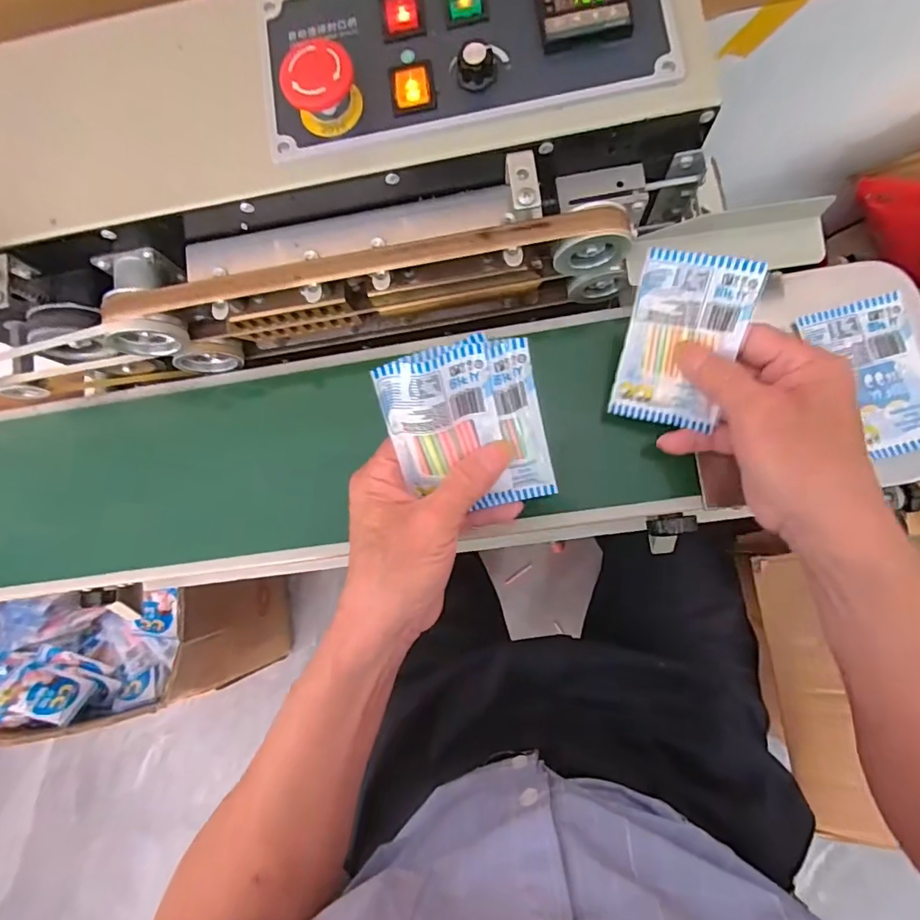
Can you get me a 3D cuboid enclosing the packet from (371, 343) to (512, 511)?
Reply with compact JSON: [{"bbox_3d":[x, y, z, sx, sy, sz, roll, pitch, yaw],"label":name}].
[{"bbox_3d":[-0.008,-0.016,0.305,0.061,0.010,0.093,-14,123,2],"label":"packet"}]

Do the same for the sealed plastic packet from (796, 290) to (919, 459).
[{"bbox_3d":[0.275,-0.056,0.349,0.062,0.008,0.103,-14,82,4],"label":"sealed plastic packet"}]

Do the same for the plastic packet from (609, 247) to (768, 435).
[{"bbox_3d":[0.136,-0.071,0.325,0.065,0.004,0.102,16,116,16],"label":"plastic packet"}]

